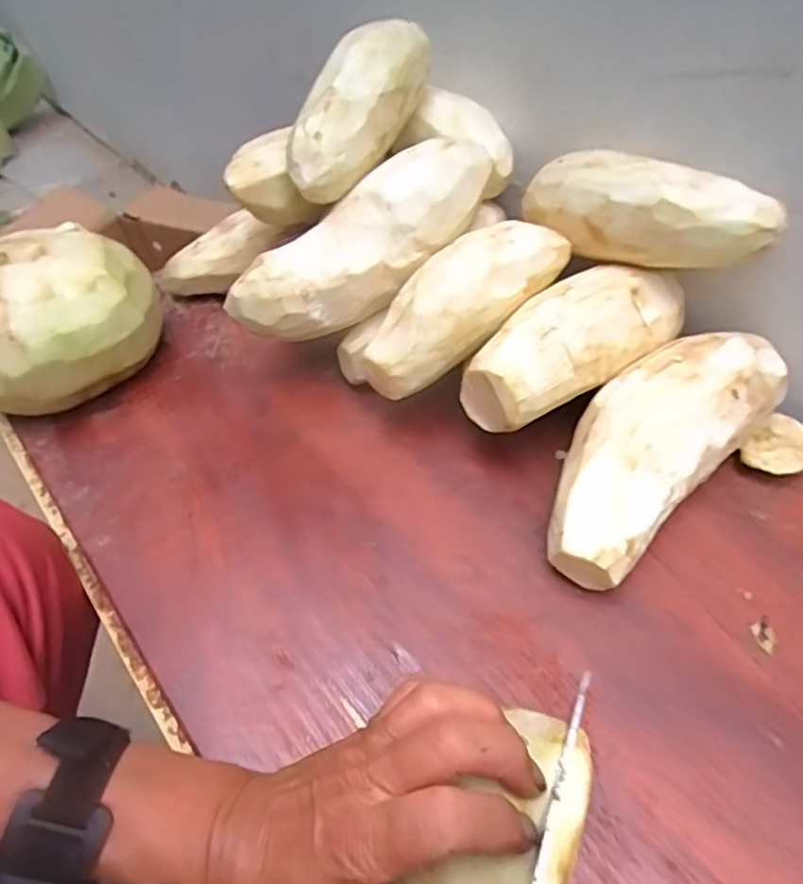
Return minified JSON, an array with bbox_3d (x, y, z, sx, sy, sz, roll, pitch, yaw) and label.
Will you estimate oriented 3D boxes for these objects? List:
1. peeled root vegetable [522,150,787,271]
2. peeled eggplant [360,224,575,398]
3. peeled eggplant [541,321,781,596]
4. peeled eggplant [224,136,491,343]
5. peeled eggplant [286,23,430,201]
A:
[{"bbox_3d":[0.144,-0.143,0.380,0.157,0.051,0.049,24,56,22],"label":"peeled root vegetable"},{"bbox_3d":[0.034,-0.091,0.387,0.151,0.042,0.059,-40,59,1],"label":"peeled eggplant"},{"bbox_3d":[0.144,0.004,0.364,0.179,0.081,0.074,-36,56,-23],"label":"peeled eggplant"},{"bbox_3d":[-0.026,-0.130,0.406,0.192,0.062,0.055,-35,58,3],"label":"peeled eggplant"},{"bbox_3d":[-0.032,-0.224,0.407,0.054,0.043,0.145,25,77,21],"label":"peeled eggplant"}]

